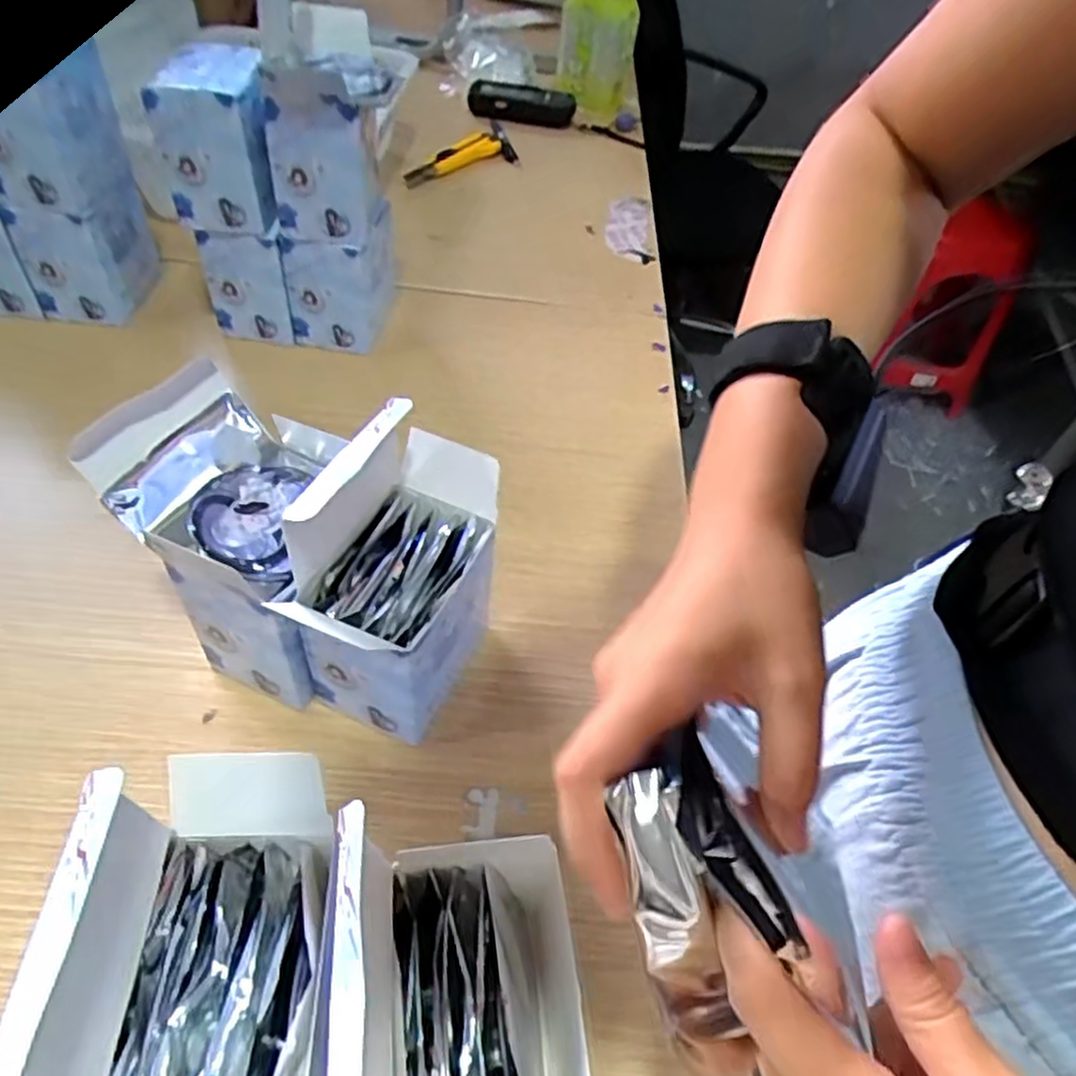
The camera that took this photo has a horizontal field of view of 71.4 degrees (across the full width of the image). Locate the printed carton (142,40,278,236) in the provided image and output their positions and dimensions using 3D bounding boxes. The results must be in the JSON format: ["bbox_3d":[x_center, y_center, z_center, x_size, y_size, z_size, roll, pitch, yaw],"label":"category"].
[{"bbox_3d":[-0.250,-0.312,0.585,0.077,0.102,0.108,-5,50,-11],"label":"printed carton"}]

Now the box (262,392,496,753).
[{"bbox_3d":[-0.071,0.018,0.409,0.069,0.168,0.114,19,49,10],"label":"box"}]

